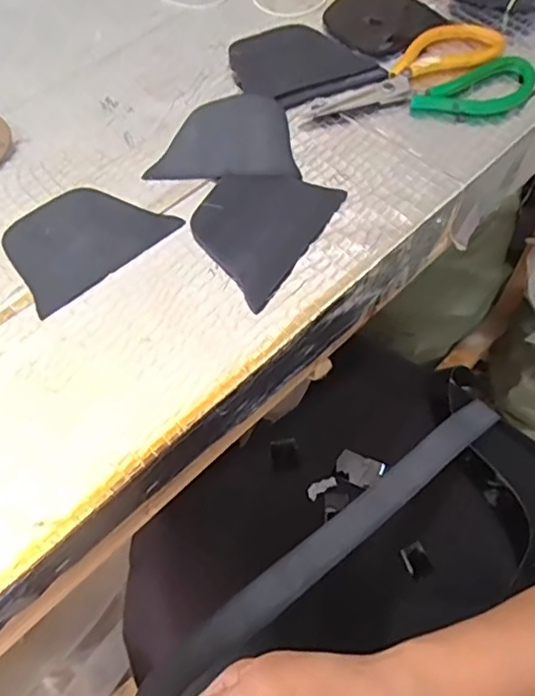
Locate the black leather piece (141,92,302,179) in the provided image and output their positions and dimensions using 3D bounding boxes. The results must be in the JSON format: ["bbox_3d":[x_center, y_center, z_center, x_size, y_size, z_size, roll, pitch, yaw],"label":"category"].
[{"bbox_3d":[-0.034,-0.171,0.480,0.108,0.006,0.090,-1,60,1],"label":"black leather piece"}]

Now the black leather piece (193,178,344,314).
[{"bbox_3d":[-0.009,-0.090,0.437,0.085,0.006,0.112,30,67,13],"label":"black leather piece"}]

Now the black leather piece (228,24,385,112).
[{"bbox_3d":[0.029,-0.250,0.524,0.115,0.008,0.095,-19,61,-9],"label":"black leather piece"}]

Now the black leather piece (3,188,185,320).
[{"bbox_3d":[-0.135,-0.084,0.436,0.111,0.004,0.086,-39,66,-19],"label":"black leather piece"}]

